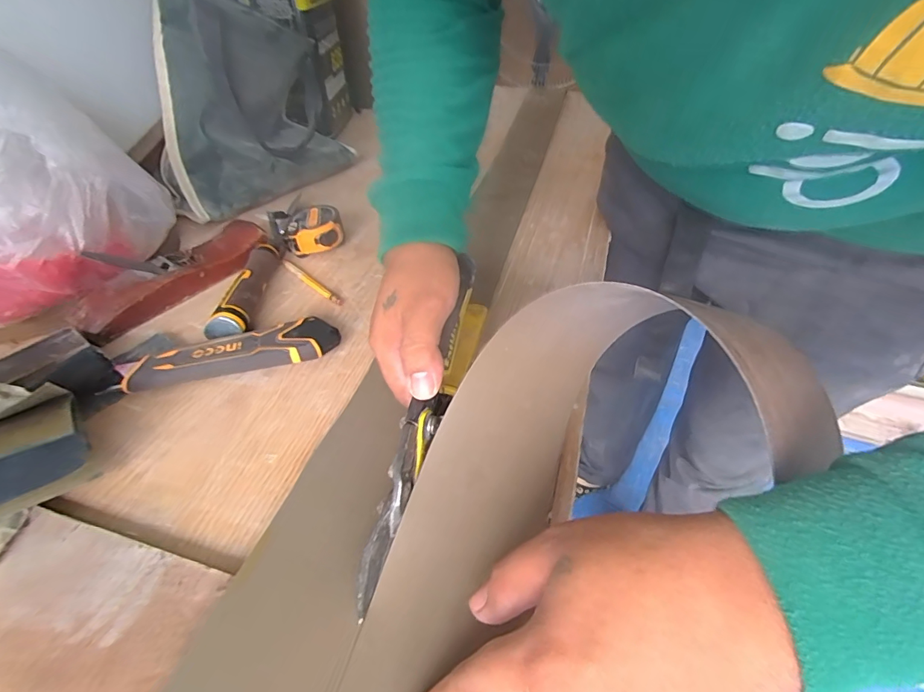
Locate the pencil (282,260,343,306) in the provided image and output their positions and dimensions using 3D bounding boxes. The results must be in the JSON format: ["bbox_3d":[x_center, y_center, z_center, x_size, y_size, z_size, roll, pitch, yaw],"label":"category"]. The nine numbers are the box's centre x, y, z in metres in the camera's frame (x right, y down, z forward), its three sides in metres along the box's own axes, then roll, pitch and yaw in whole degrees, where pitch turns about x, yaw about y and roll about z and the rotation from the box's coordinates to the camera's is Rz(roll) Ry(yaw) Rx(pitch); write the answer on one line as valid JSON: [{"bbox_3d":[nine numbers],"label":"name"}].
[{"bbox_3d":[-0.160,-0.069,0.464,0.097,0.010,0.010,32,51,28],"label":"pencil"}]

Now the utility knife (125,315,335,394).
[{"bbox_3d":[-0.191,0.007,0.377,0.164,0.027,0.040,-11,45,-13],"label":"utility knife"}]

